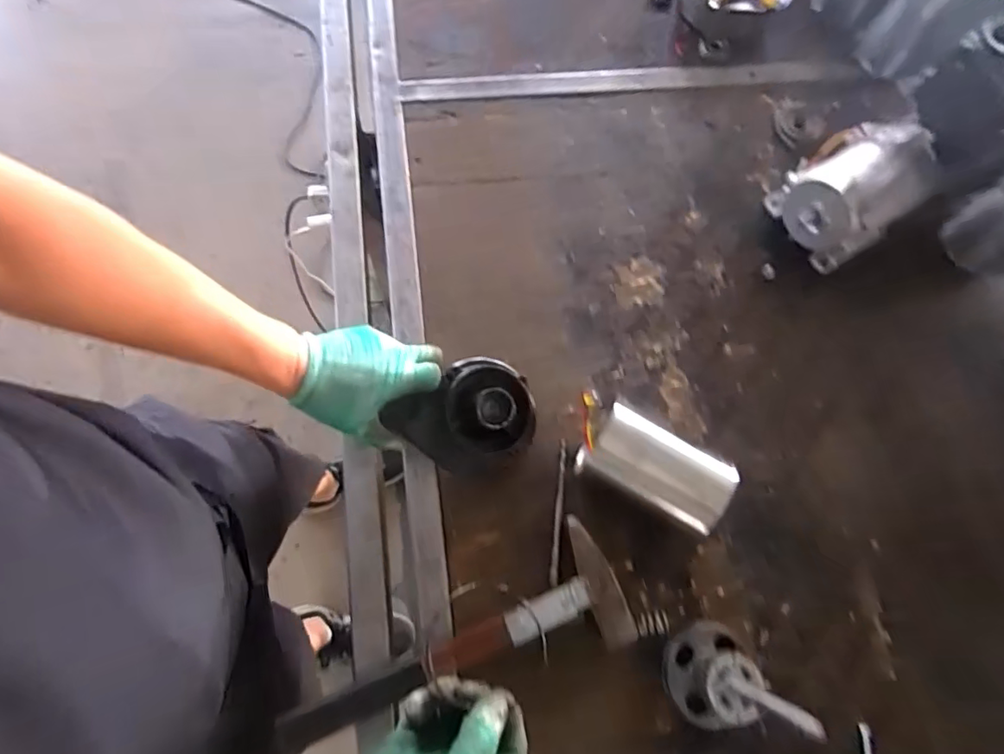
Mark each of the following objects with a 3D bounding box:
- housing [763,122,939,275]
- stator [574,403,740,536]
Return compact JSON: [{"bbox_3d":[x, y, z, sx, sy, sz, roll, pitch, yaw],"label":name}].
[{"bbox_3d":[0.418,-0.223,0.654,0.155,0.114,0.123,-36,78,-11],"label":"housing"},{"bbox_3d":[0.153,0.095,0.561,0.140,0.087,0.080,28,74,4],"label":"stator"}]

